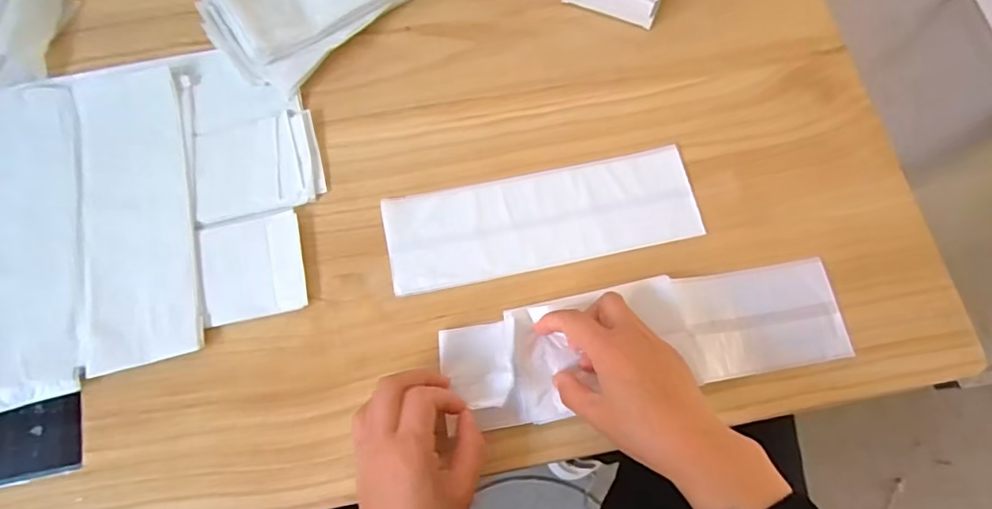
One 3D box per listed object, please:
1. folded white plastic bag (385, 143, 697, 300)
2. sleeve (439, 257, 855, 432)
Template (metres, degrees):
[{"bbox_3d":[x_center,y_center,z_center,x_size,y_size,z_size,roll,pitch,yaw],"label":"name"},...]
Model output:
[{"bbox_3d":[0.037,-0.029,0.442,0.245,0.008,0.081,-11,72,-4],"label":"folded white plastic bag"},{"bbox_3d":[0.114,0.061,0.403,0.300,0.026,0.083,-10,72,-5],"label":"sleeve"}]

